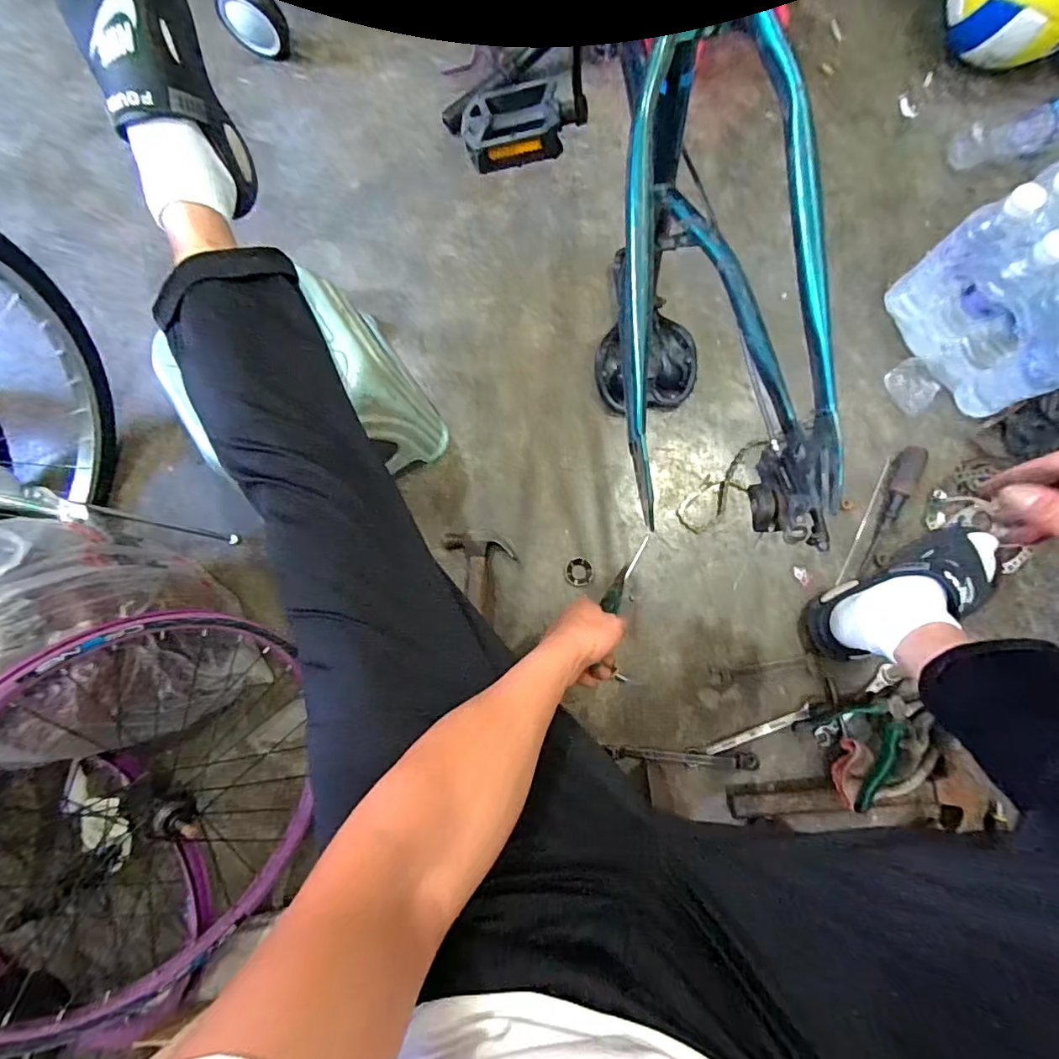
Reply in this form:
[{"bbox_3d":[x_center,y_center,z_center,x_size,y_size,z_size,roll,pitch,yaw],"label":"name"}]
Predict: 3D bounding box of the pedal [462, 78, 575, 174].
[{"bbox_3d":[-0.012,-0.370,0.481,0.092,0.029,0.091,-7,62,8],"label":"pedal"}]

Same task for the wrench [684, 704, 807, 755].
[{"bbox_3d":[0.309,0.286,0.735,0.176,0.009,0.022,-22,83,-1],"label":"wrench"}]

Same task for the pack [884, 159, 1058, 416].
[{"bbox_3d":[0.732,-0.376,0.695,0.355,0.220,0.230,-38,84,-2],"label":"pack"}]

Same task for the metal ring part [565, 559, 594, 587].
[{"bbox_3d":[0.073,0.063,0.771,0.039,0.010,0.041,0,84,2],"label":"metal ring part"}]

